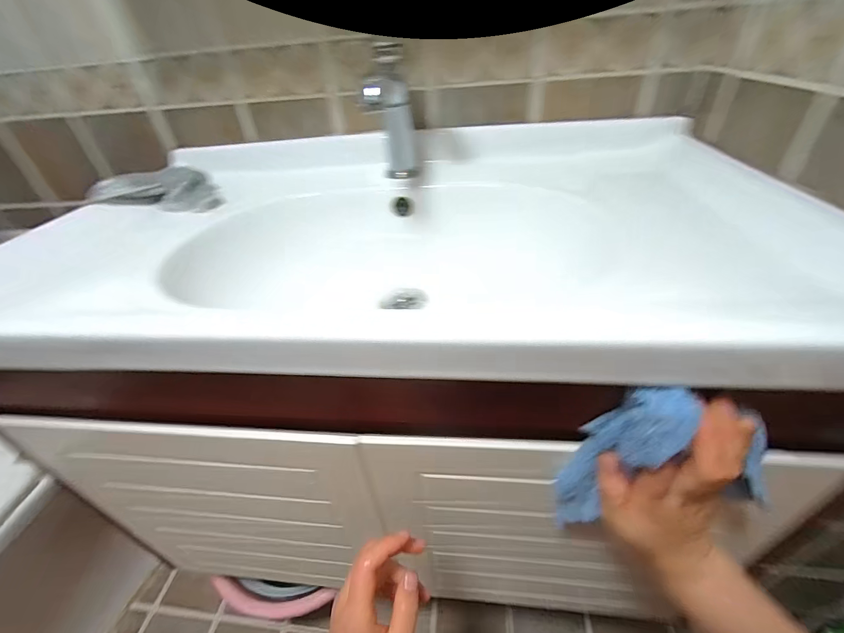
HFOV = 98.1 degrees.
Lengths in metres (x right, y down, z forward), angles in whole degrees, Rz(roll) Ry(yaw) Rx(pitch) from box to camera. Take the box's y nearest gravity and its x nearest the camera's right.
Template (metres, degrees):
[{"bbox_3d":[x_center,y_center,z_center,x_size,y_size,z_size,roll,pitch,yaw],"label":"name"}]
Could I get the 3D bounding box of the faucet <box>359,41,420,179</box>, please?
[{"bbox_3d":[-0.036,-0.232,0.447,0.050,0.153,0.133,-4,38,2],"label":"faucet"}]

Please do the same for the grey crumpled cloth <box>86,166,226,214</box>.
[{"bbox_3d":[-0.358,-0.168,0.499,0.146,0.044,0.105,-24,41,-22],"label":"grey crumpled cloth"}]

